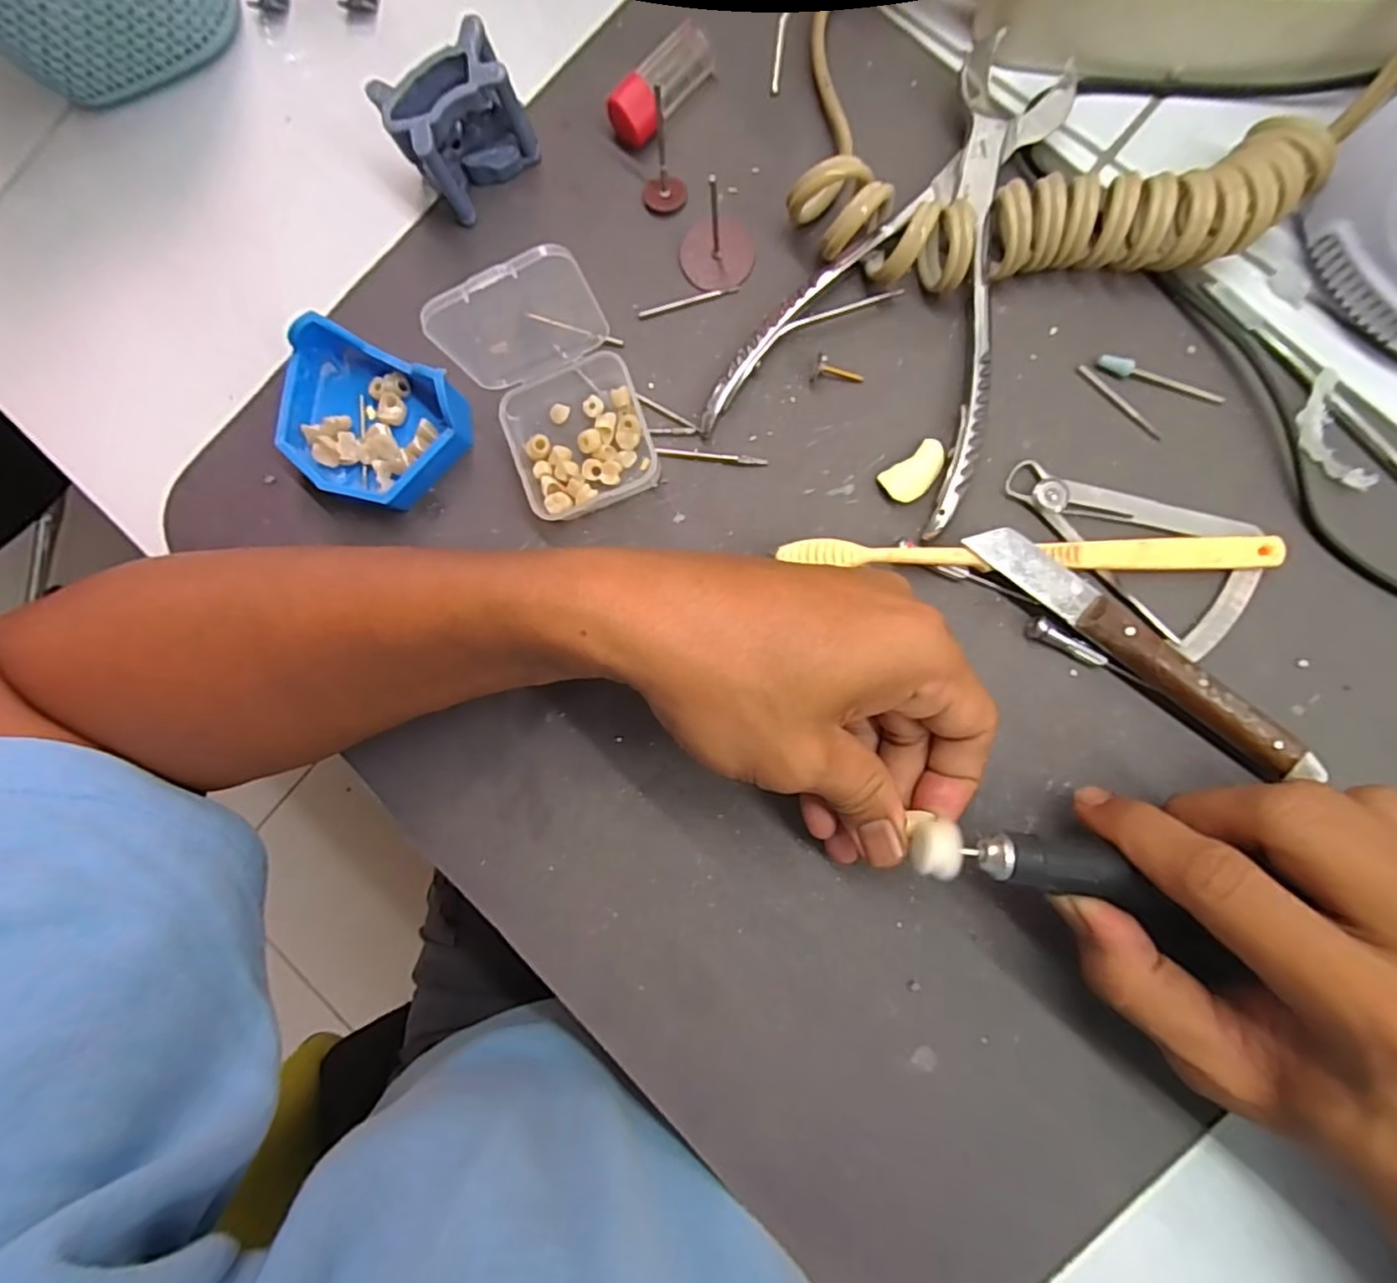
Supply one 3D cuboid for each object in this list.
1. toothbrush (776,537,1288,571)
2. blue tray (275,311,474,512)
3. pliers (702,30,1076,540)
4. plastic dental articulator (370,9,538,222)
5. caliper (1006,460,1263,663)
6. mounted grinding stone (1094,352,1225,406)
[{"bbox_3d":[0.125,-0.033,0.248,0.183,0.017,0.012,0,87,6],"label":"toothbrush"},{"bbox_3d":[-0.142,-0.093,0.276,0.079,0.028,0.061,26,90,7],"label":"blue tray"},{"bbox_3d":[0.092,-0.144,0.255,0.107,0.024,0.181,30,90,7],"label":"pliers"},{"bbox_3d":[-0.097,-0.213,0.271,0.049,0.042,0.038,-31,84,4],"label":"plastic dental articulator"},{"bbox_3d":[0.165,-0.032,0.252,0.097,0.004,0.054,19,89,7],"label":"caliper"},{"bbox_3d":[0.182,-0.104,0.254,0.049,0.006,0.007,19,89,7],"label":"mounted grinding stone"}]

